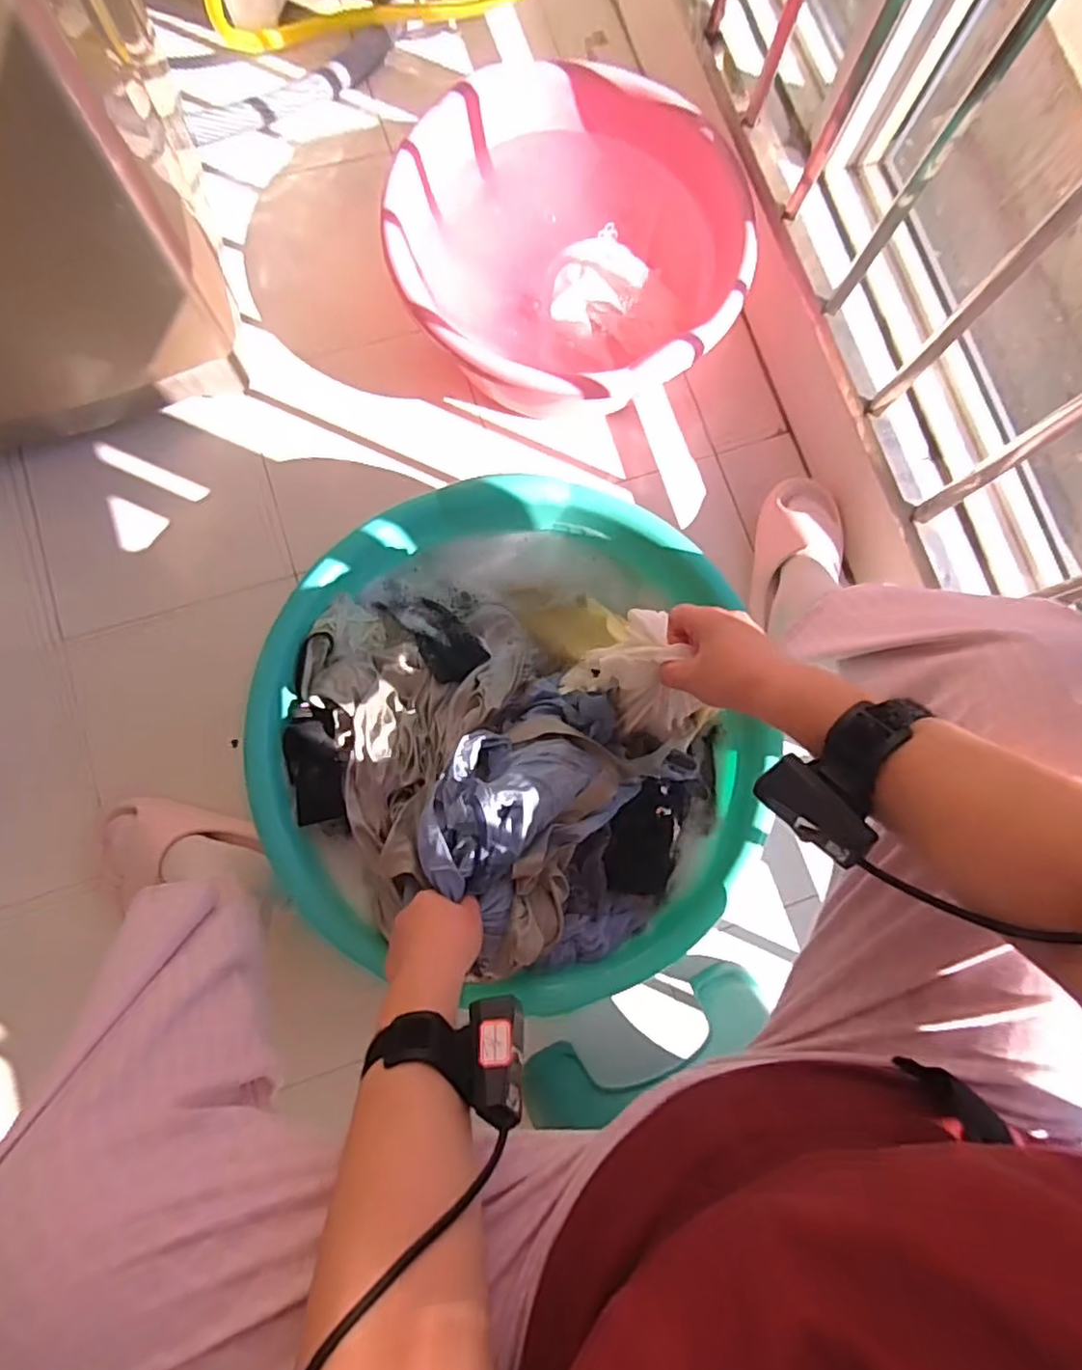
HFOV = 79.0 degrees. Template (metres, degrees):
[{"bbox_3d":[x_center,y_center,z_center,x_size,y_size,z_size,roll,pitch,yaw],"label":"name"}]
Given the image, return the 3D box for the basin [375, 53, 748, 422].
[{"bbox_3d":[0.036,-0.534,0.843,0.417,0.171,0.407,1,81,-3],"label":"basin"}]

